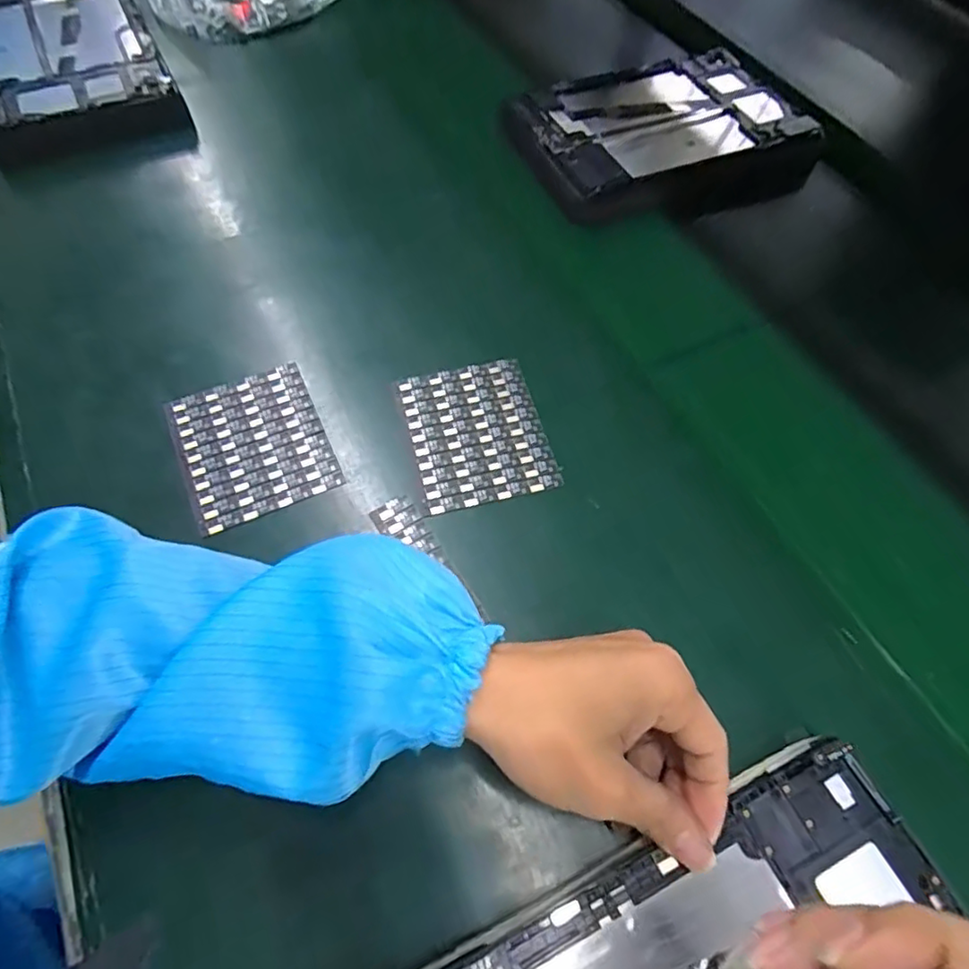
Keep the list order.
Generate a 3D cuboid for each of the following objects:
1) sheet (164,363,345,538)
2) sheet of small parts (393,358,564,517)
[{"bbox_3d":[-0.138,-0.025,0.363,0.082,0.004,0.094,-23,64,-12],"label":"sheet"},{"bbox_3d":[-0.005,-0.032,0.372,0.080,0.004,0.095,-13,62,-8],"label":"sheet of small parts"}]

